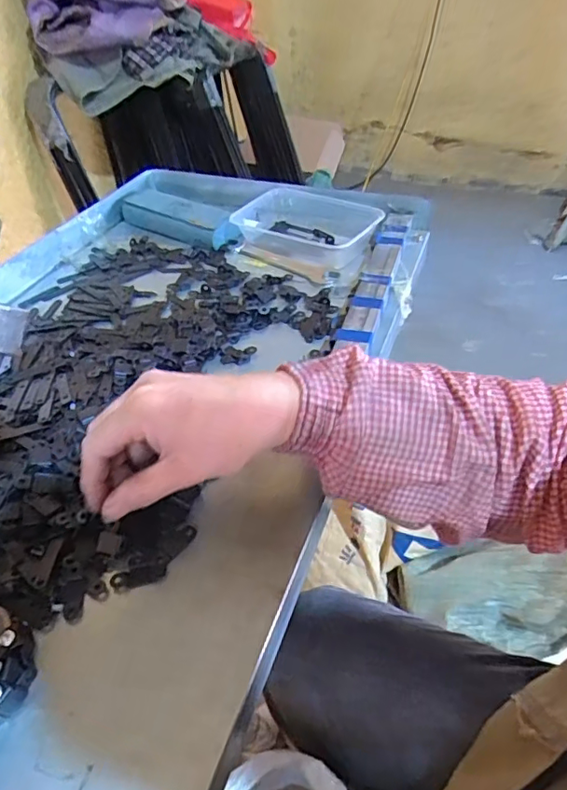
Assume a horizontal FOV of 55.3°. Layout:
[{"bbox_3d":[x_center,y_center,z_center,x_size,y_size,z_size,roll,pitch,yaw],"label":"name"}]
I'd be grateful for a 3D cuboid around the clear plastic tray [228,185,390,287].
[{"bbox_3d":[0.019,-0.197,0.642,0.186,0.038,0.129,22,47,24],"label":"clear plastic tray"}]

